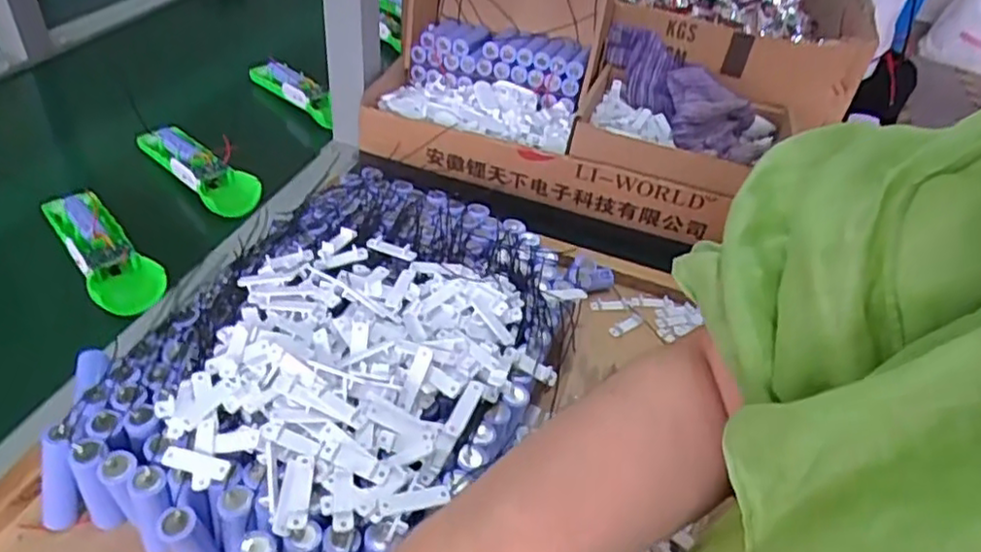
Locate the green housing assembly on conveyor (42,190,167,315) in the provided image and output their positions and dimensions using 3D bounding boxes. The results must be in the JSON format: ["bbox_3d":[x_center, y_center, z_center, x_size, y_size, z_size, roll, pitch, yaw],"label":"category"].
[{"bbox_3d":[-0.329,-0.026,0.575,0.050,0.029,0.161,-28,52,-34],"label":"green housing assembly on conveyor"}]

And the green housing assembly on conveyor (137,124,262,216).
[{"bbox_3d":[-0.291,-0.110,0.682,0.050,0.027,0.172,-29,52,-35],"label":"green housing assembly on conveyor"}]

